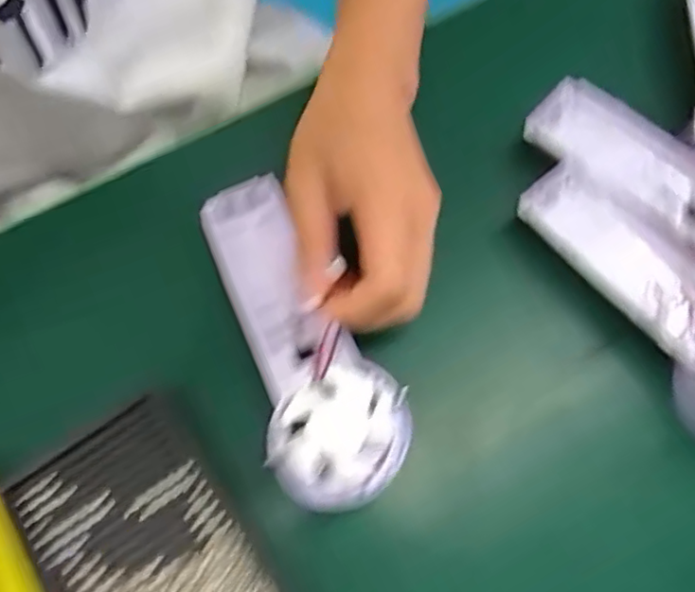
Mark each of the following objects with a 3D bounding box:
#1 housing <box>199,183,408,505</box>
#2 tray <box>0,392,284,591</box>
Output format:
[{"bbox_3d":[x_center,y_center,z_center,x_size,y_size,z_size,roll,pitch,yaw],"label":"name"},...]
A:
[{"bbox_3d":[-0.028,0.018,0.311,0.063,0.025,0.174,-24,65,-7],"label":"housing"},{"bbox_3d":[-0.094,0.123,0.297,0.088,0.023,0.138,-33,73,-10],"label":"tray"}]

